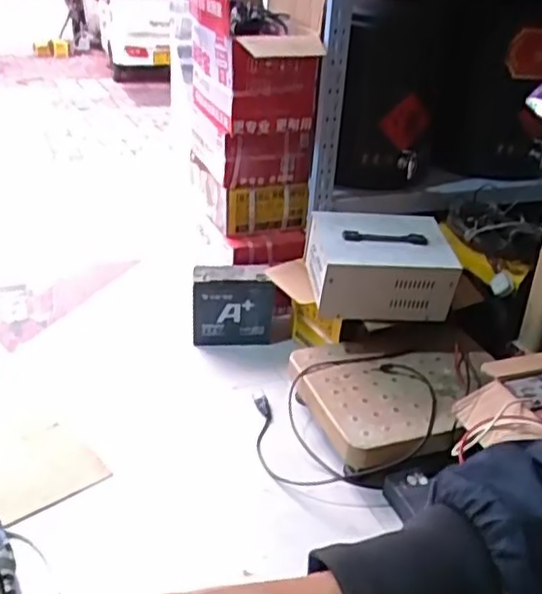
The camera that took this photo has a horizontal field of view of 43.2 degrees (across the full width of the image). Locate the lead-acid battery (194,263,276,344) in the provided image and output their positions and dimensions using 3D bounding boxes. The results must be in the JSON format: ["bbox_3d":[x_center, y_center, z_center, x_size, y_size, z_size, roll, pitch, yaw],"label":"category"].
[{"bbox_3d":[-0.087,0.024,1.588,0.184,0.198,0.076,2,29,-4],"label":"lead-acid battery"}]

